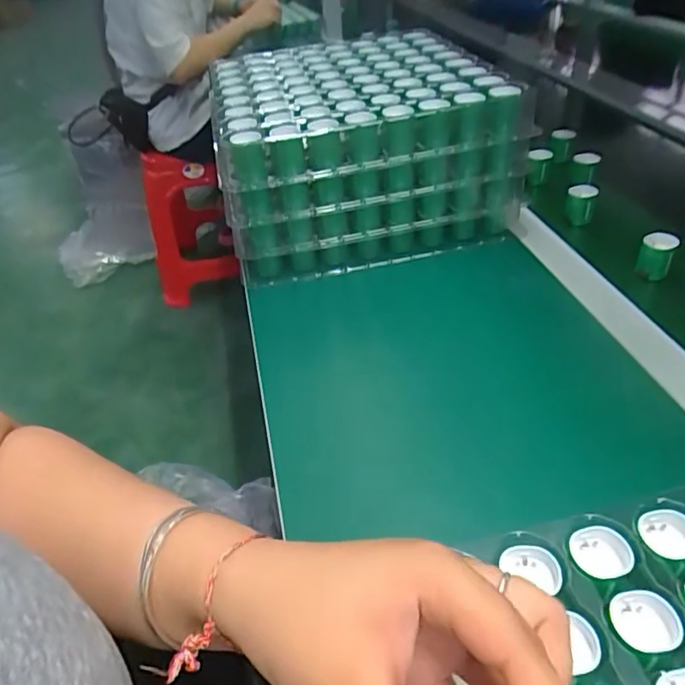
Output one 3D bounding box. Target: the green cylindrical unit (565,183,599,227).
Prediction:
[{"bbox_3d":[0.266,-0.153,0.614,0.030,0.043,0.029,-5,40,4],"label":"green cylindrical unit"}]

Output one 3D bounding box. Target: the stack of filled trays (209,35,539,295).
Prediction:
[{"bbox_3d":[0.017,-0.213,0.617,0.289,0.153,0.260,-11,40,-4],"label":"stack of filled trays"}]

